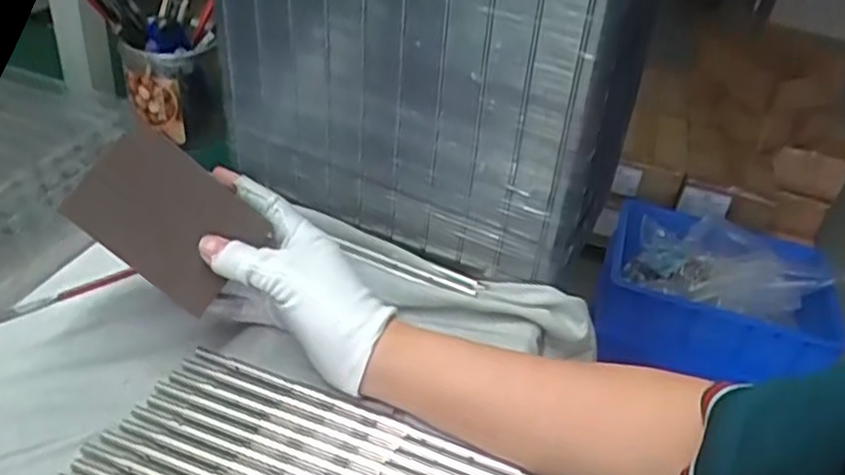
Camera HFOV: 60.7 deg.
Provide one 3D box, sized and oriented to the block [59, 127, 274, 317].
[{"bbox_3d":[-0.142,-0.011,0.407,0.093,0.009,0.067,41,71,-11],"label":"block"}]

